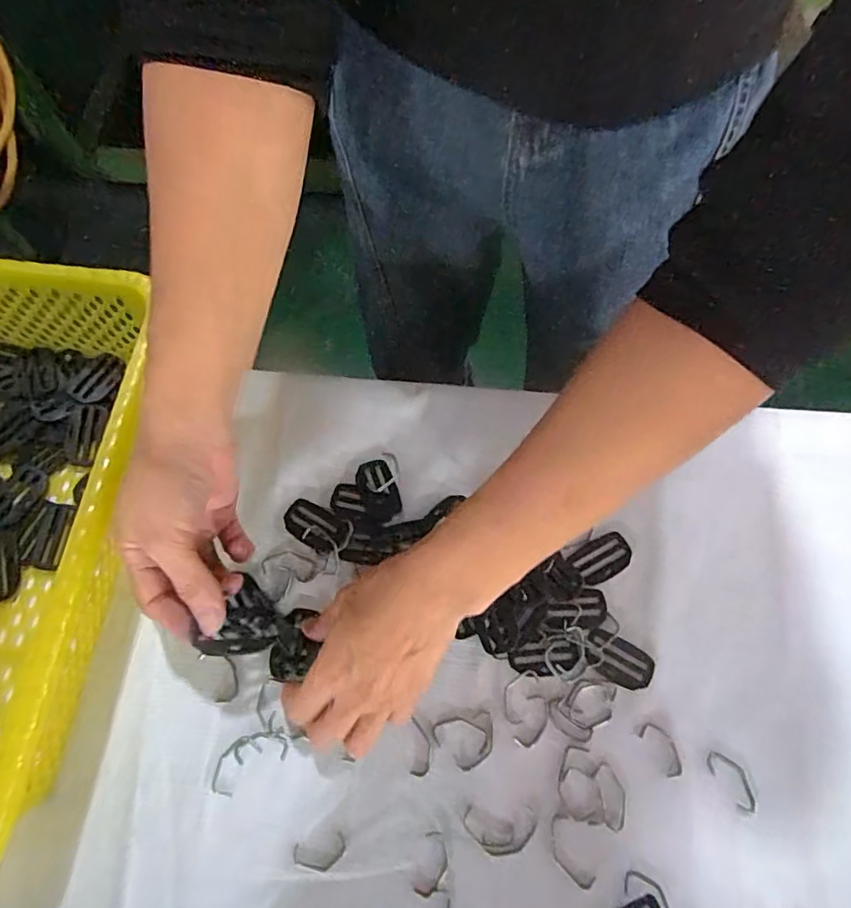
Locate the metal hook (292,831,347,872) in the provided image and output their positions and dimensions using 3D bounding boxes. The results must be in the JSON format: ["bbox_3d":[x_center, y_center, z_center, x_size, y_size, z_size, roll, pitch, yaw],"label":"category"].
[{"bbox_3d":[-0.063,0.239,0.331,0.031,0.004,0.018,-12,69,-6],"label":"metal hook"}]

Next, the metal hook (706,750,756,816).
[{"bbox_3d":[0.193,0.203,0.346,0.016,0.004,0.039,-36,74,-14],"label":"metal hook"}]

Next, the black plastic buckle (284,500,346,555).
[{"bbox_3d":[-0.080,0.051,0.399,0.046,0.004,0.028,30,71,10],"label":"black plastic buckle"}]

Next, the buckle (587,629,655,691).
[{"bbox_3d":[0.129,0.137,0.370,0.046,0.004,0.028,27,70,9],"label":"buckle"}]

